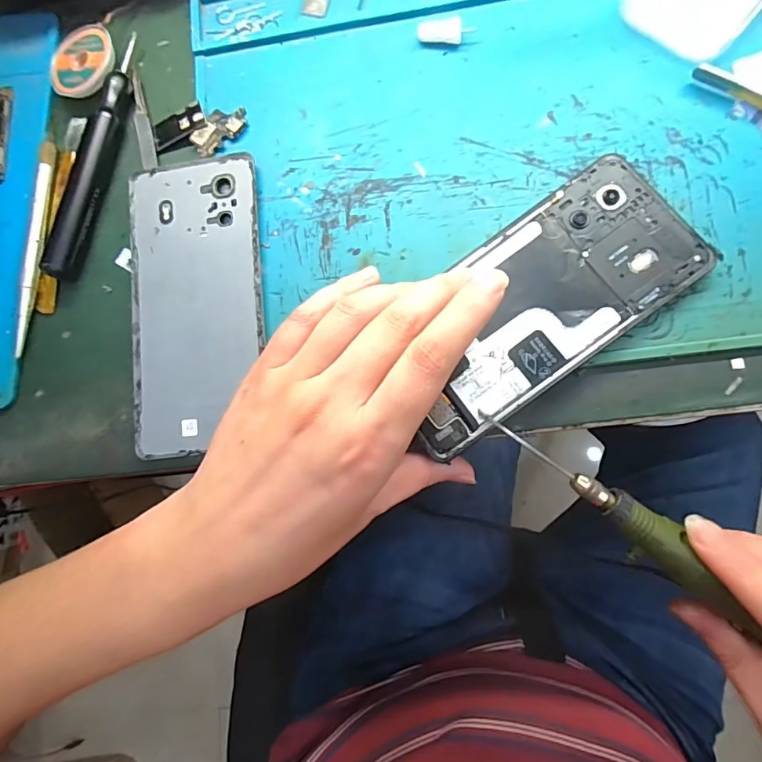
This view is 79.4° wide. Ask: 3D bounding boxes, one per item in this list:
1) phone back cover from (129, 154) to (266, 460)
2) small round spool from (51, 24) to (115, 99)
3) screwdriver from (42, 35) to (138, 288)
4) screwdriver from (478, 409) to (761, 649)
[{"bbox_3d":[-0.098,-0.041,0.245,0.071,0.006,0.155,-6,83,6],"label":"phone back cover"},{"bbox_3d":[-0.173,-0.186,0.266,0.038,0.009,0.043,5,84,7],"label":"small round spool"},{"bbox_3d":[-0.160,-0.127,0.256,0.011,0.014,0.145,12,85,8],"label":"screwdriver"},{"bbox_3d":[0.115,0.064,0.206,0.154,0.016,0.018,40,90,3],"label":"screwdriver"}]

